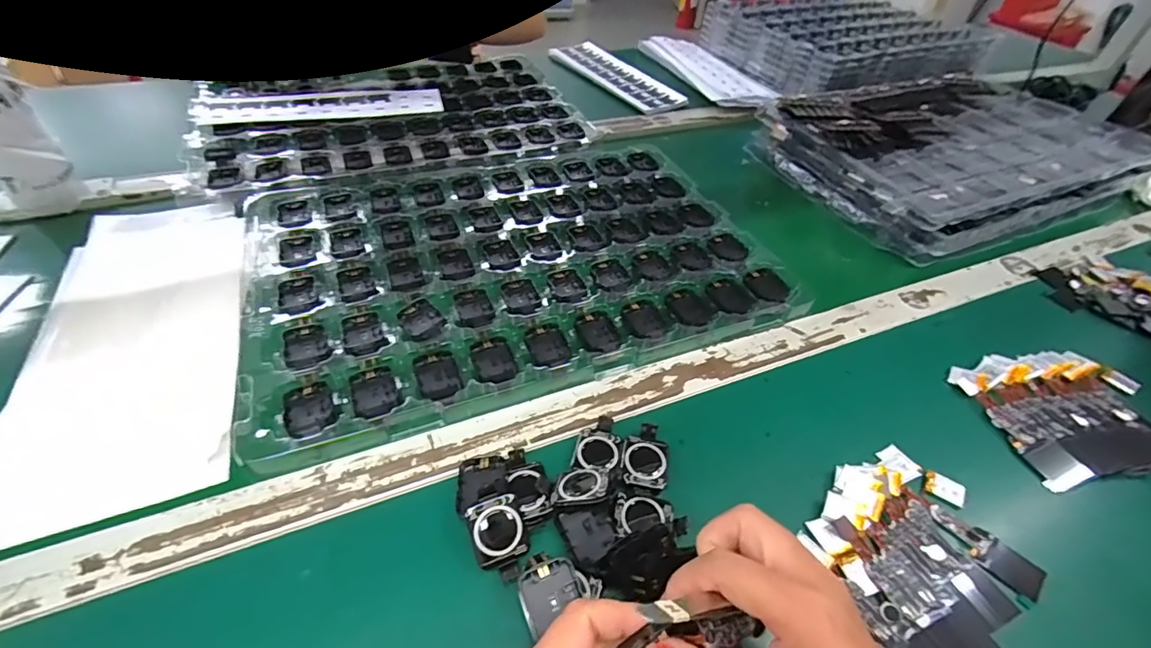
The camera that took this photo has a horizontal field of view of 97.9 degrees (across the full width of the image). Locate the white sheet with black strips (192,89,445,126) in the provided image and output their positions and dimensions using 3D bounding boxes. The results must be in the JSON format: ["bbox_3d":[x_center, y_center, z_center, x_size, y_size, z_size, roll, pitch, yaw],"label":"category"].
[{"bbox_3d":[-0.338,-0.294,0.677,0.306,0.008,0.067,-11,49,-16],"label":"white sheet with black strips"}]

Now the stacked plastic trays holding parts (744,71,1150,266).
[{"bbox_3d":[0.540,-0.246,0.705,0.474,0.059,0.316,-13,49,-18],"label":"stacked plastic trays holding parts"}]

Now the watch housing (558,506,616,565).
[{"bbox_3d":[0.009,0.130,0.316,0.032,0.010,0.037,-33,53,1],"label":"watch housing"}]

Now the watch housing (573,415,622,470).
[{"bbox_3d":[0.017,0.087,0.364,0.031,0.011,0.042,12,47,5],"label":"watch housing"}]

